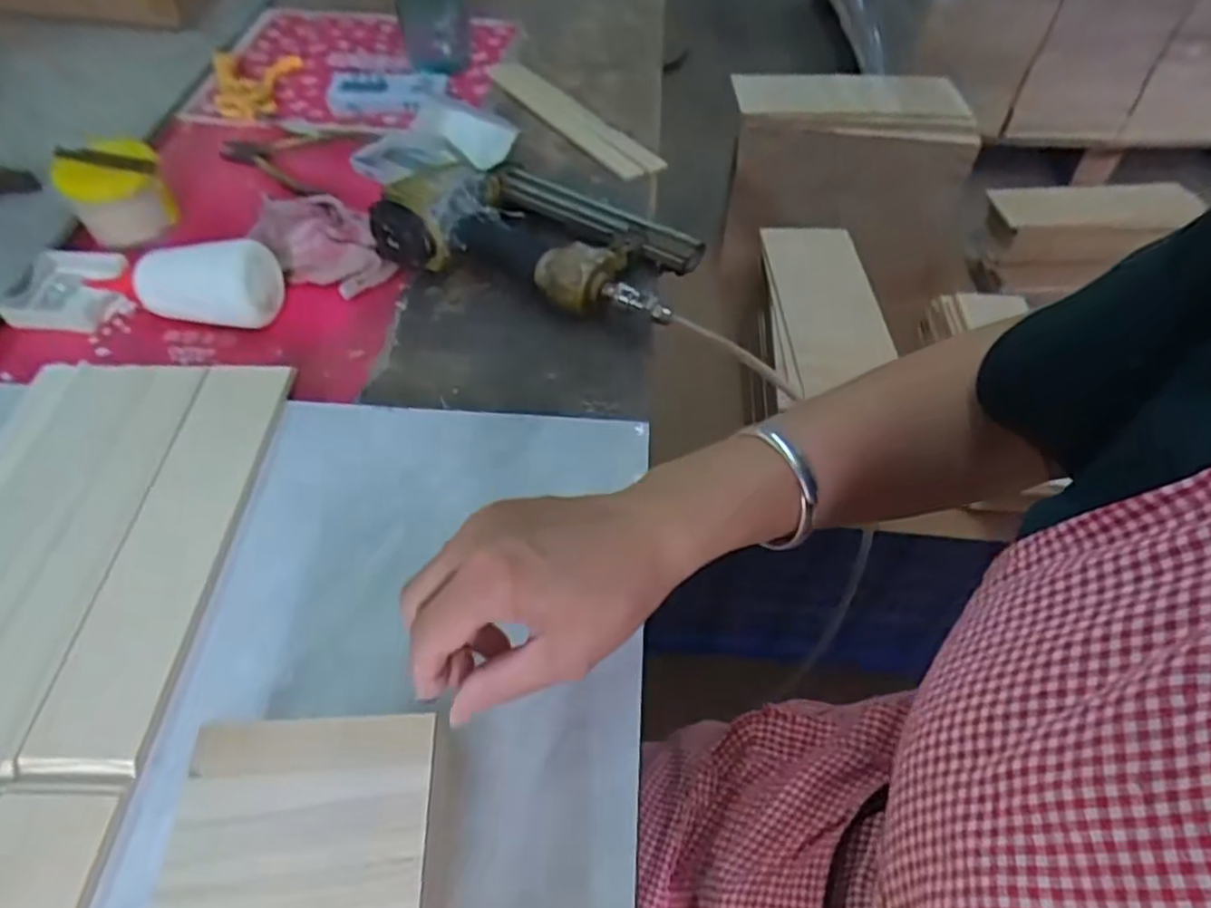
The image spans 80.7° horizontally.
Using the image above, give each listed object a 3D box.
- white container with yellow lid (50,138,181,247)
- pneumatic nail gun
[{"bbox_3d":[-0.416,-0.225,0.607,0.074,0.056,0.084,-30,59,-24],"label":"white container with yellow lid"},{"bbox_3d":[-0.046,-0.187,0.593,0.244,0.064,0.153,18,53,11],"label":"pneumatic nail gun"}]

